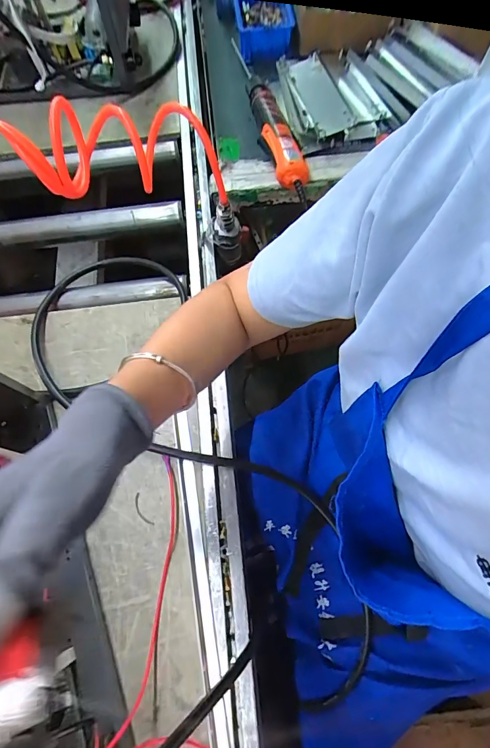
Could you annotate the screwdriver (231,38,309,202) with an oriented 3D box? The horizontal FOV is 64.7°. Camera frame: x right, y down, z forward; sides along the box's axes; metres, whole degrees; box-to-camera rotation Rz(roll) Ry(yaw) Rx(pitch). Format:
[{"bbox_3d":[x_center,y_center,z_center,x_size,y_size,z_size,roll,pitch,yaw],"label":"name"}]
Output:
[{"bbox_3d":[0.041,-0.397,0.614,0.056,0.052,0.266,-18,69,-5],"label":"screwdriver"}]

